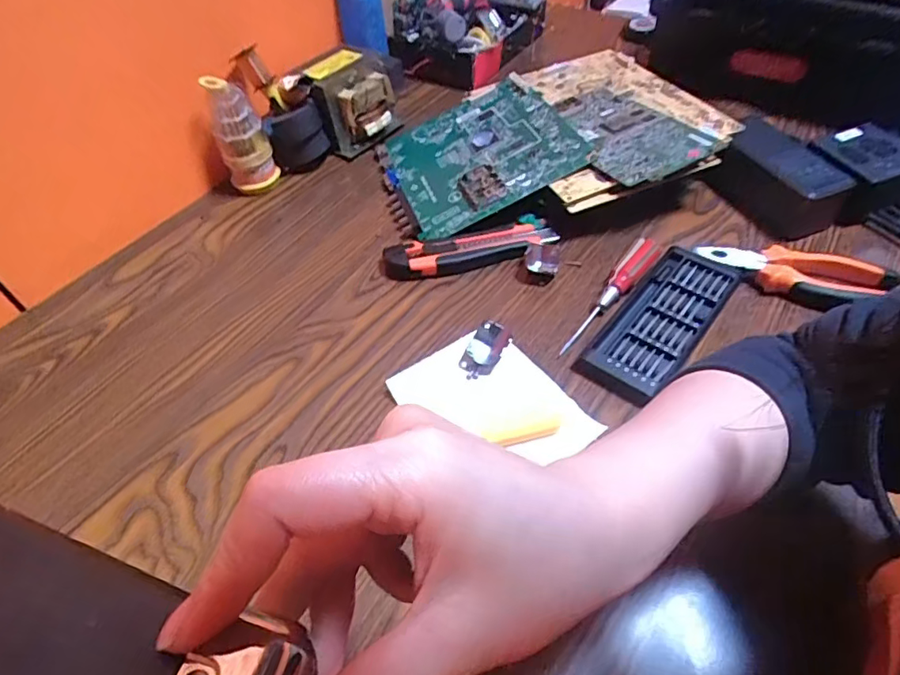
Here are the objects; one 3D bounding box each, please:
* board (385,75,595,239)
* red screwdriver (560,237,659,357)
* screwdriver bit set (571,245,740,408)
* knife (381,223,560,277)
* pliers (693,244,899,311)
[{"bbox_3d":[0.029,-0.204,0.603,0.193,0.014,0.203,-28,54,5],"label":"board"},{"bbox_3d":[0.136,-0.037,0.473,0.022,0.014,0.141,34,73,27],"label":"red screwdriver"},{"bbox_3d":[0.173,-0.014,0.454,0.064,0.024,0.163,32,57,26],"label":"screwdriver bit set"},{"bbox_3d":[0.019,-0.081,0.523,0.163,0.022,0.041,-7,49,-3],"label":"knife"},{"bbox_3d":[0.299,-0.055,0.481,0.157,0.026,0.049,14,51,14],"label":"pliers"}]

